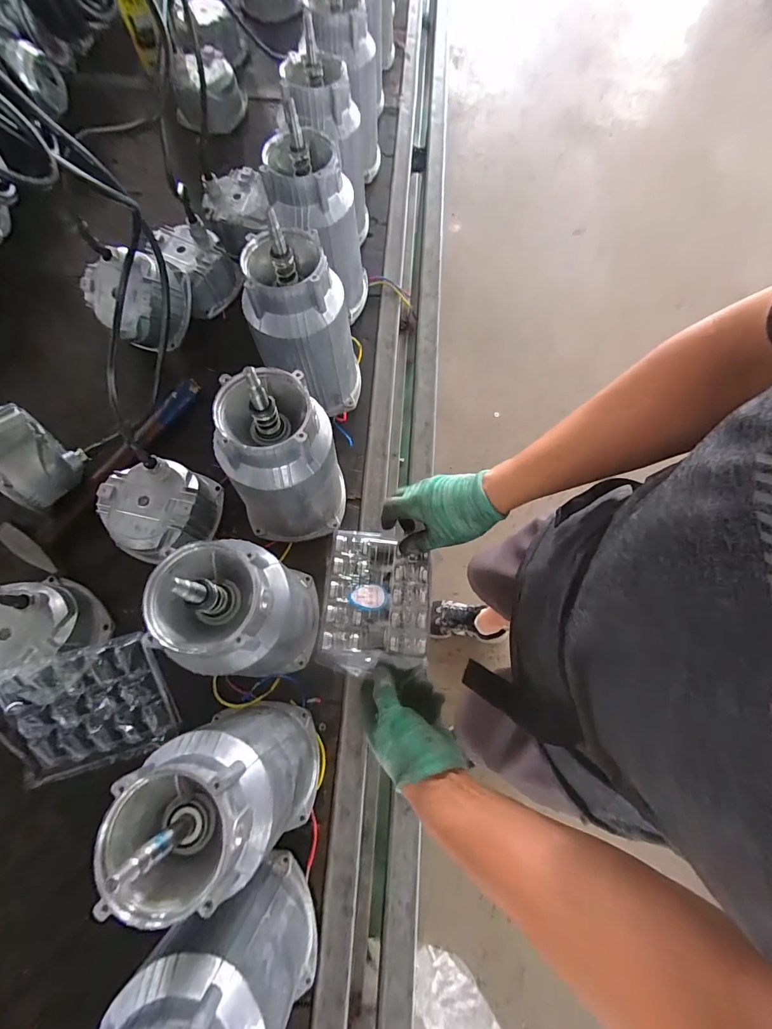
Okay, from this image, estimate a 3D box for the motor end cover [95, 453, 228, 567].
[{"bbox_3d":[-0.285,-0.006,0.532,0.130,0.071,0.122,2,71,-1],"label":"motor end cover"}]

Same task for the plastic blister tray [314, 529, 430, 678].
[{"bbox_3d":[-0.013,0.104,0.514,0.128,0.032,0.171,5,71,0],"label":"plastic blister tray"}]

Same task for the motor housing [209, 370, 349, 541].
[{"bbox_3d":[-0.111,-0.055,0.482,0.109,0.224,0.119,0,71,-2],"label":"motor housing"}]

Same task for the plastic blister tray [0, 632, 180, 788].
[{"bbox_3d":[-0.331,0.214,0.461,0.178,0.022,0.132,-18,105,-7],"label":"plastic blister tray"}]

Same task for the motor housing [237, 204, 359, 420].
[{"bbox_3d":[-0.100,-0.230,0.539,0.126,0.226,0.110,-6,71,-4],"label":"motor housing"}]

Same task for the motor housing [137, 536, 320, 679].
[{"bbox_3d":[-0.133,0.098,0.405,0.101,0.223,0.108,1,71,-2],"label":"motor housing"}]

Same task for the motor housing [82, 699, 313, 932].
[{"bbox_3d":[-0.134,0.247,0.380,0.119,0.231,0.119,1,71,-1],"label":"motor housing"}]

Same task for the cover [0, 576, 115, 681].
[{"bbox_3d":[-0.410,0.135,0.490,0.116,0.077,0.123,-43,77,-14],"label":"cover"}]

